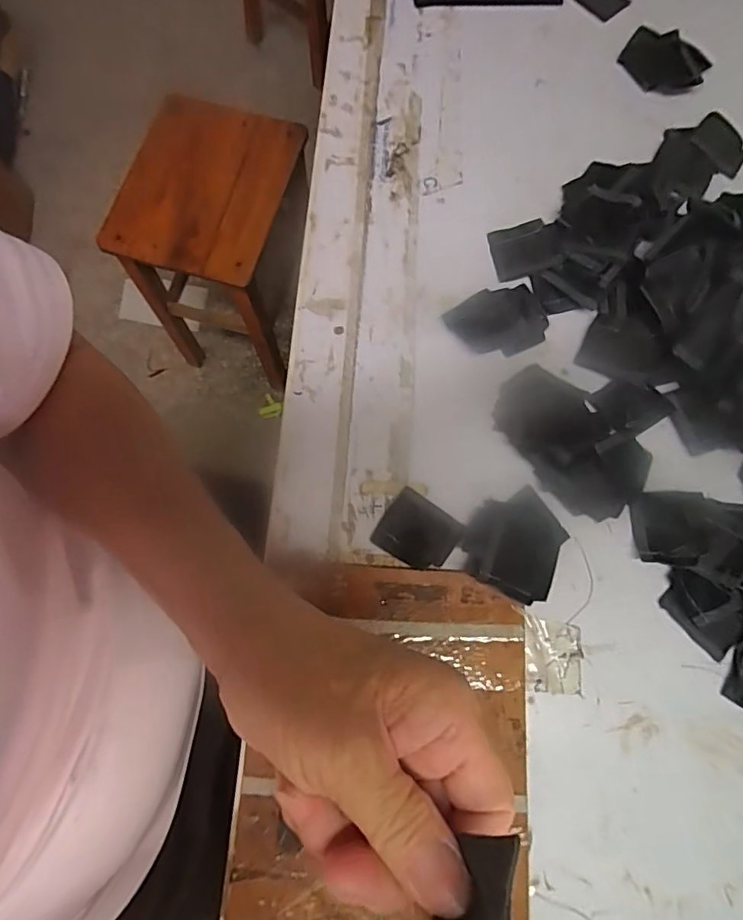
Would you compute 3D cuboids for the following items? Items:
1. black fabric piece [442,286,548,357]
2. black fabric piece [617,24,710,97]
[{"bbox_3d":[0.103,-0.110,0.413,0.075,0.006,0.055,-24,77,-8],"label":"black fabric piece"},{"bbox_3d":[0.281,-0.387,0.494,0.071,0.005,0.080,-35,78,-10],"label":"black fabric piece"}]

